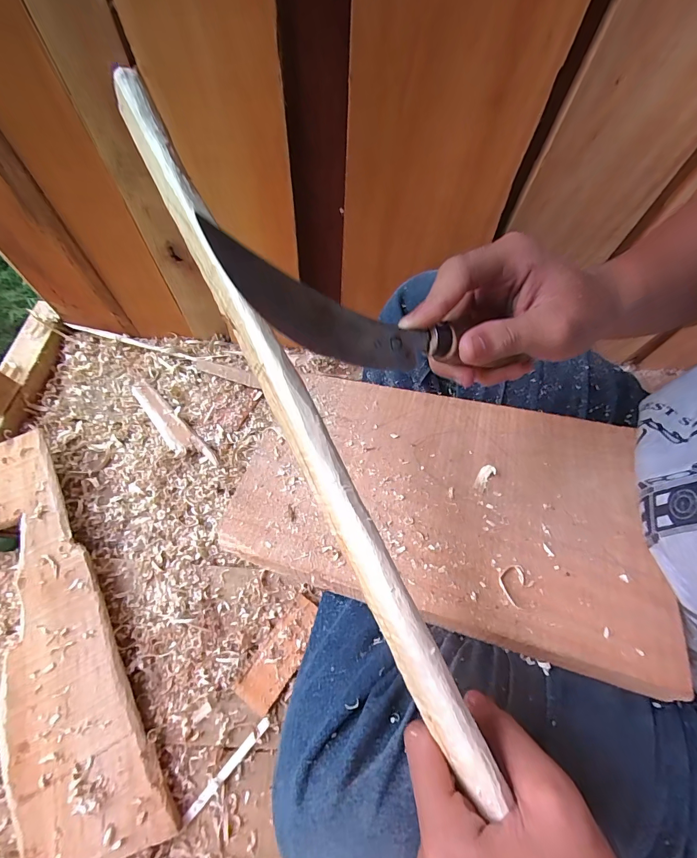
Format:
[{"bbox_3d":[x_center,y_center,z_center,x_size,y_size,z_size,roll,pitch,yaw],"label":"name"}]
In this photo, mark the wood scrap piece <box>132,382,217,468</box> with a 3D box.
[{"bbox_3d":[-0.251,-0.008,0.522,0.039,0.018,0.172,-39,73,-18],"label":"wood scrap piece"}]

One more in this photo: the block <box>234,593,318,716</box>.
[{"bbox_3d":[-0.072,0.250,0.416,0.042,0.012,0.114,34,69,12],"label":"block"}]

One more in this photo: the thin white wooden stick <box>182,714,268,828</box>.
[{"bbox_3d":[-0.121,0.344,0.375,0.010,0.004,0.107,41,70,15],"label":"thin white wooden stick"}]

